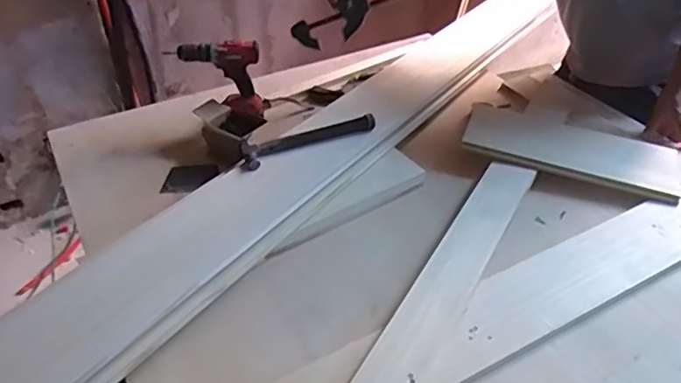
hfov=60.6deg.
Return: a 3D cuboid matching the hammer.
[{"bbox_3d":[-0.073,-0.123,1.316,0.320,0.031,0.085,-20,43,-22],"label":"hammer"}]

